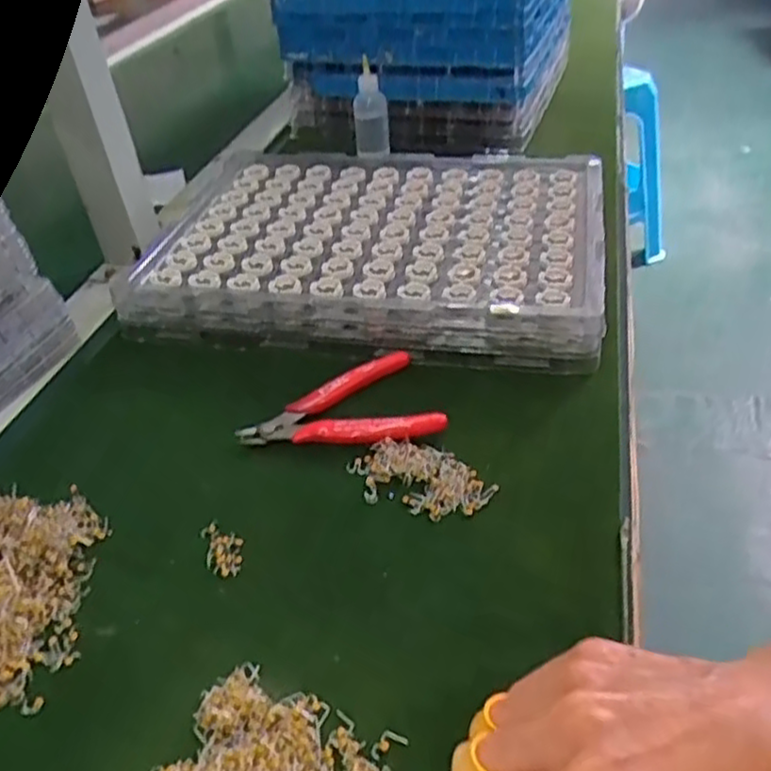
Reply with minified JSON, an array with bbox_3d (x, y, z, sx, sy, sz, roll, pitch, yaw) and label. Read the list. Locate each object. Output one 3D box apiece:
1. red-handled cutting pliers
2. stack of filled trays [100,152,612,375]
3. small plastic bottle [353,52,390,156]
[{"bbox_3d":[-0.031,0.015,0.463,0.118,0.015,0.081,-13,38,-8],"label":"red-handled cutting pliers"},{"bbox_3d":[-0.001,-0.118,0.604,0.342,0.050,0.266,3,39,13],"label":"stack of filled trays"},{"bbox_3d":[-0.016,-0.291,0.776,0.035,0.096,0.032,-7,37,0],"label":"small plastic bottle"}]

